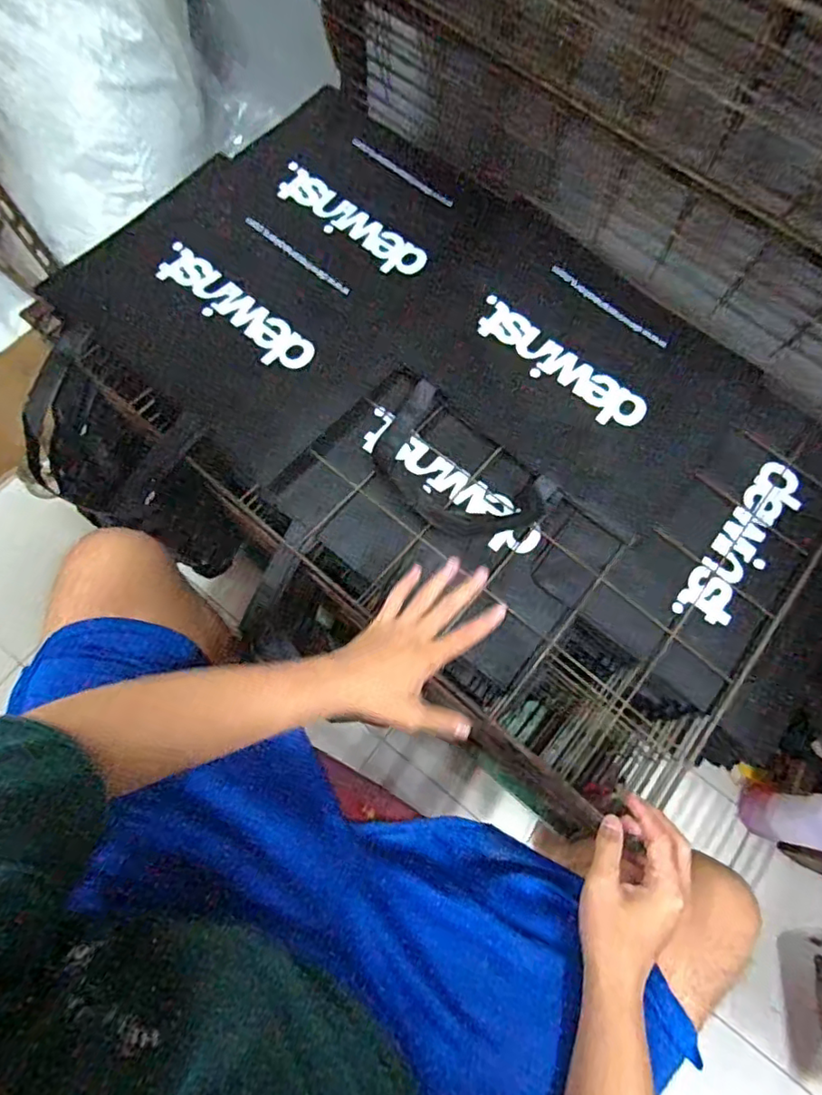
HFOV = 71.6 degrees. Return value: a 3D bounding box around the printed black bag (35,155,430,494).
[{"bbox_3d":[-0.229,-0.330,0.793,0.440,0.034,0.336,41,74,11],"label":"printed black bag"}]

